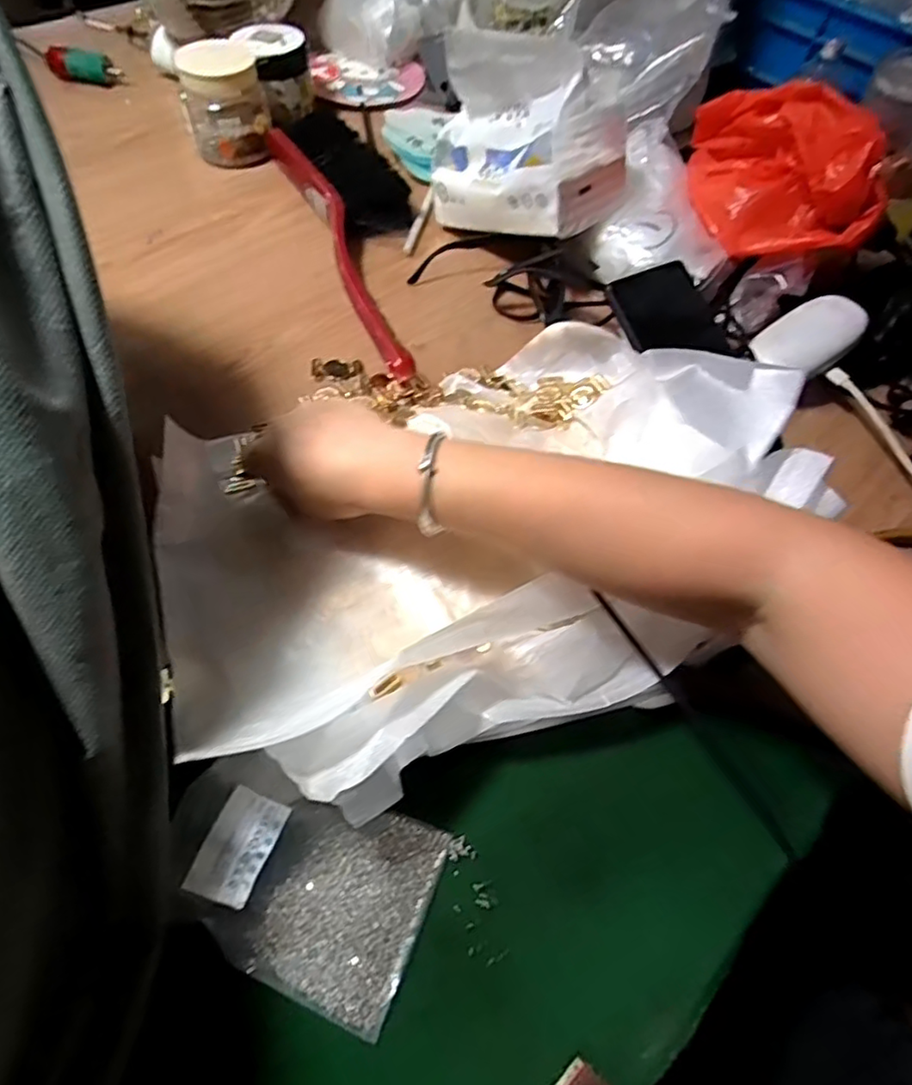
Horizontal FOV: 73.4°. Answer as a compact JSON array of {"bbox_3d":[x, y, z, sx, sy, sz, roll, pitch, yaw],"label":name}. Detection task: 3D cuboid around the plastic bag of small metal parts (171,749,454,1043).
[{"bbox_3d":[-0.076,0.163,0.299,0.124,0.031,0.087,22,59,9],"label":"plastic bag of small metal parts"}]

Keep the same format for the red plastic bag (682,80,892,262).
[{"bbox_3d":[0.257,-0.310,0.505,0.061,0.107,0.201,-20,62,-16],"label":"red plastic bag"}]

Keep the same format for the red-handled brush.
[{"bbox_3d":[-0.082,-0.299,0.575,0.099,0.041,0.381,-19,62,-16],"label":"red-handled brush"}]

